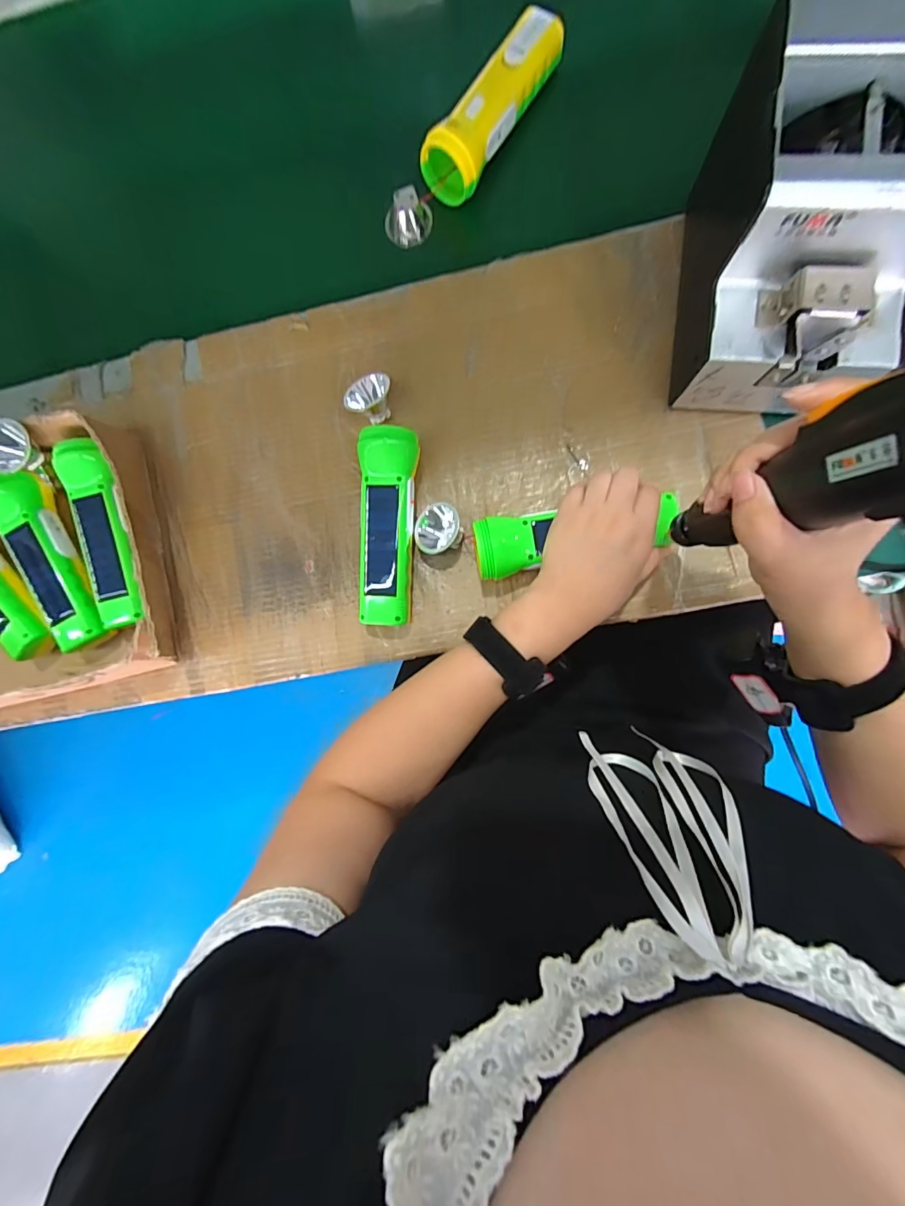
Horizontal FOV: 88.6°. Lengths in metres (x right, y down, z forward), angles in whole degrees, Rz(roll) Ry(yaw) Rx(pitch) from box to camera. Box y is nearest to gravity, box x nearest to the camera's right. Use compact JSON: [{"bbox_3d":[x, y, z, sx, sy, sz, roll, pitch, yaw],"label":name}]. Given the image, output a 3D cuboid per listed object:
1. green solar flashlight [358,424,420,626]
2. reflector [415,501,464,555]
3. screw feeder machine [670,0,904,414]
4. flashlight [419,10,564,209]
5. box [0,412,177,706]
[{"bbox_3d":[-0.056,-0.065,0.403,0.045,0.042,0.165,4,89,7],"label":"green solar flashlight"},{"bbox_3d":[-0.012,-0.063,0.406,0.040,0.030,0.040,0,88,6],"label":"reflector"},{"bbox_3d":[0.248,-0.263,0.323,0.128,0.146,0.202,6,89,7],"label":"screw feeder machine"},{"bbox_3d":[0.038,-0.440,0.411,0.050,0.048,0.163,35,92,6],"label":"flashlight"},{"bbox_3d":[-0.448,-0.020,0.429,0.376,0.081,0.243,-14,87,6],"label":"box"}]

